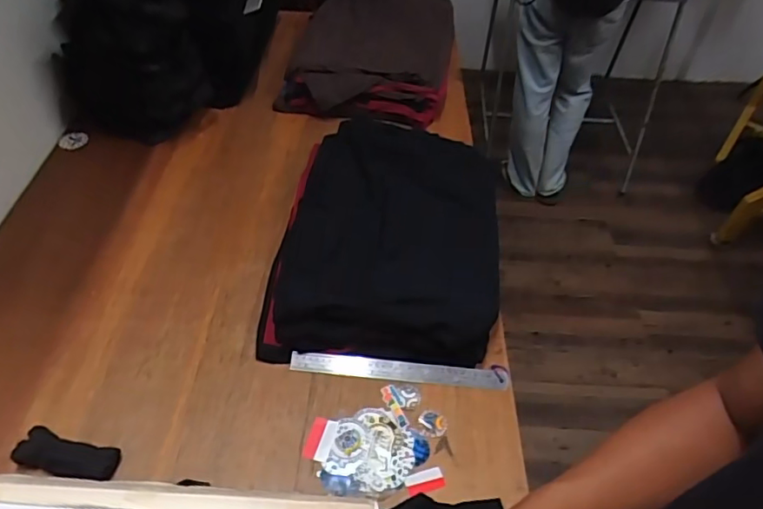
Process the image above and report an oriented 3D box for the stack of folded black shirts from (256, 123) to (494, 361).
[{"bbox_3d":[0.018,-0.067,0.977,0.374,0.084,0.536,6,49,3],"label":"stack of folded black shirts"}]

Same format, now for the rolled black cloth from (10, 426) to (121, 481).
[{"bbox_3d":[-0.400,0.257,0.701,0.134,0.015,0.050,10,34,5],"label":"rolled black cloth"}]

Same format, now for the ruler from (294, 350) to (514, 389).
[{"bbox_3d":[0.027,0.174,0.826,0.320,0.009,0.029,5,75,0],"label":"ruler"}]

